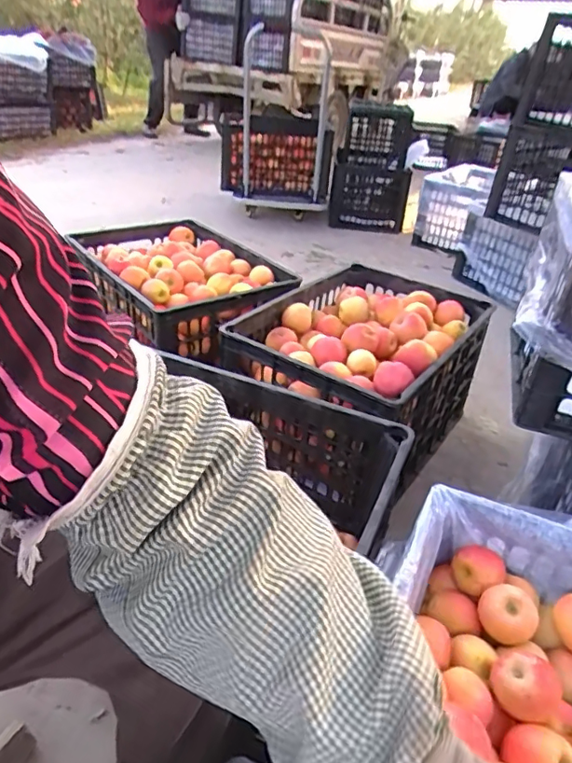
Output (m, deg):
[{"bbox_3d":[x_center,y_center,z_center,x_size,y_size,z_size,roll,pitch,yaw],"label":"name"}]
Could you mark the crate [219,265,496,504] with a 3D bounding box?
[{"bbox_3d":[0.150,-0.010,1.063,0.364,0.296,0.515,20,37,23],"label":"crate"}]

